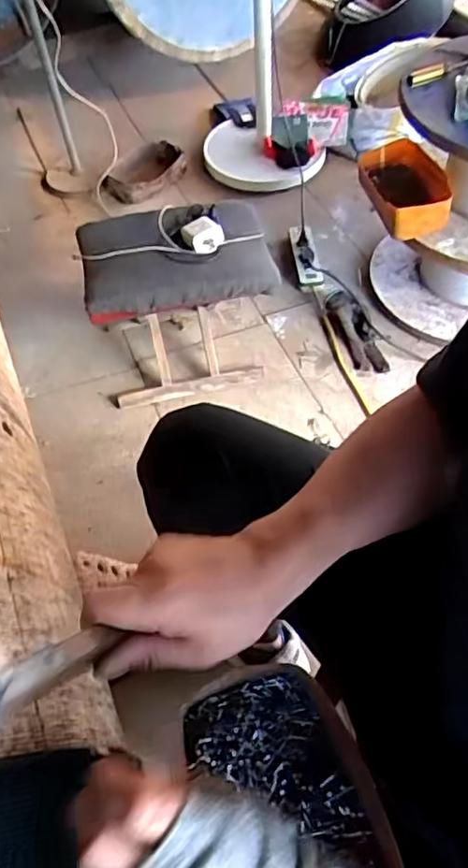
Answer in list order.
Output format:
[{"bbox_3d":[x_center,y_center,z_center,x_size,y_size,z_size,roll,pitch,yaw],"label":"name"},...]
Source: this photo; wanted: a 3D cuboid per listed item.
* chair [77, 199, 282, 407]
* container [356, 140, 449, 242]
[{"bbox_3d":[-0.095,-0.246,1.143,0.327,0.294,0.224,-12,55,-4],"label":"chair"},{"bbox_3d":[0.315,-0.457,1.116,0.121,0.072,0.213,-17,55,-5],"label":"container"}]

